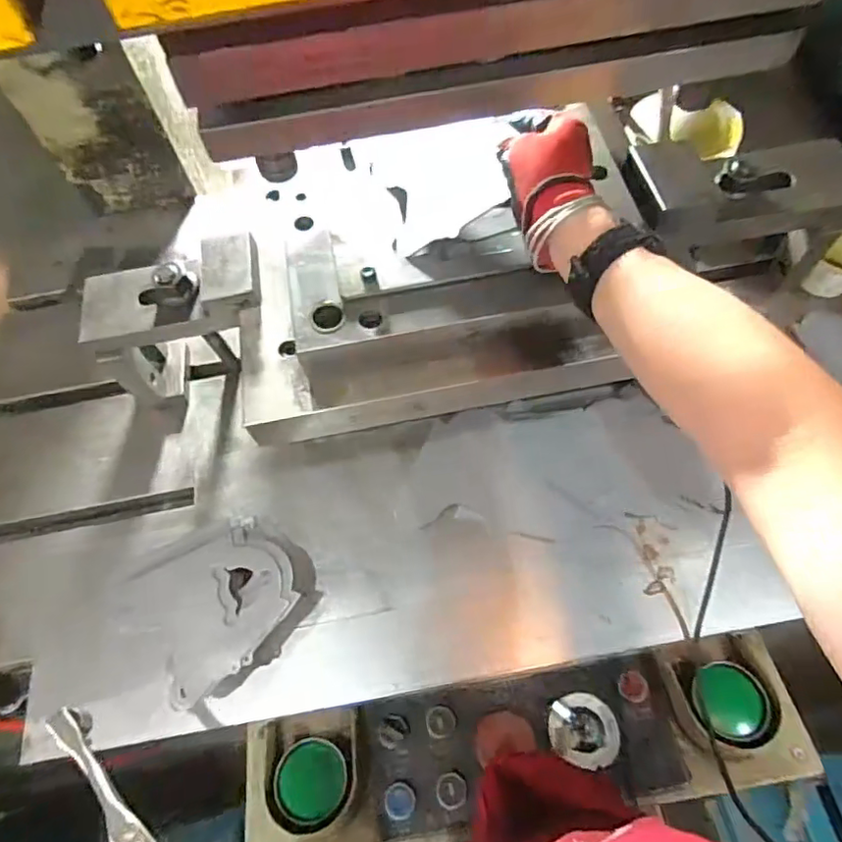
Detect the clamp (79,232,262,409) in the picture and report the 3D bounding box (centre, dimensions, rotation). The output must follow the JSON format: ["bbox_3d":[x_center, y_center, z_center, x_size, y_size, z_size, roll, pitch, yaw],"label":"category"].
[{"bbox_3d":[-0.242,-0.098,0.607,0.179,0.160,0.093,-12,63,-3],"label":"clamp"}]

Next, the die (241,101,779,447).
[{"bbox_3d":[0.041,-0.144,0.564,0.421,0.147,0.287,-8,63,-1],"label":"die"}]

